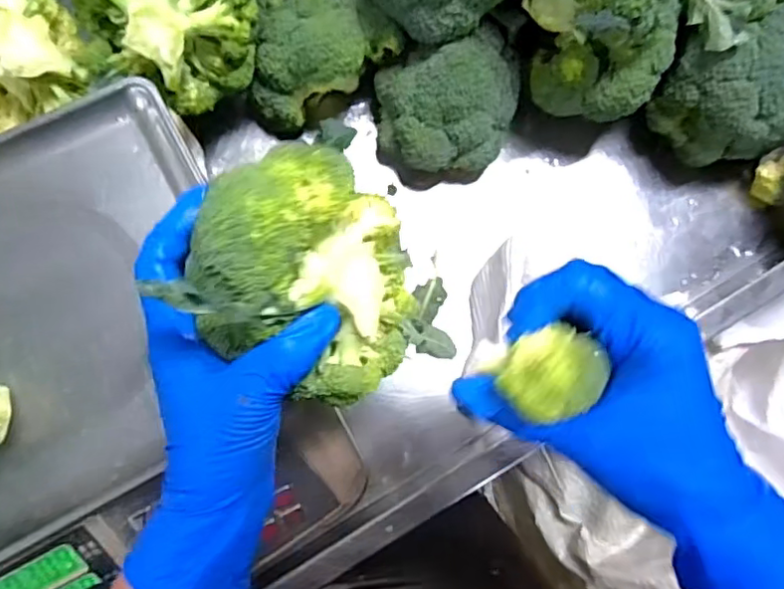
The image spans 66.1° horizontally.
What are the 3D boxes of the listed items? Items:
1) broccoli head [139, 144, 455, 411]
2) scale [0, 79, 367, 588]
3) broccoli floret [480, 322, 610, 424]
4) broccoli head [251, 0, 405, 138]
[{"bbox_3d":[-0.034,-0.007,0.281,0.107,0.095,0.115,1,83,-4],"label":"broccoli head"},{"bbox_3d":[-0.237,0.079,0.408,0.338,0.093,0.336,-29,86,-8],"label":"scale"},{"bbox_3d":[0.064,0.032,0.246,0.042,0.029,0.034,-27,86,-7],"label":"broccoli floret"},{"bbox_3d":[-0.069,-0.199,0.480,0.119,0.084,0.095,-33,86,-8],"label":"broccoli head"}]

